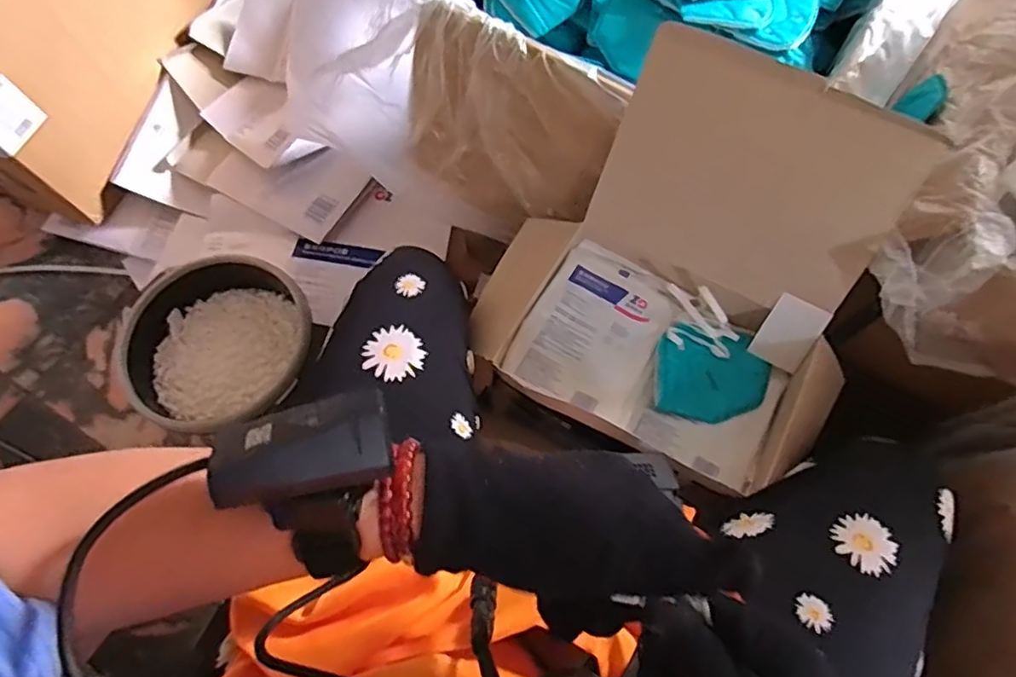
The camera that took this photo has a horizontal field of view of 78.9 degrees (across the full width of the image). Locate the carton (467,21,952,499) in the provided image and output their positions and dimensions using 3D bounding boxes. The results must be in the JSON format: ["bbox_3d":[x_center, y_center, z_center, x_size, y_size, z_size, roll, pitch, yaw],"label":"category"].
[{"bbox_3d":[0.169,-0.064,0.560,0.343,0.189,0.330,34,73,13],"label":"carton"}]

